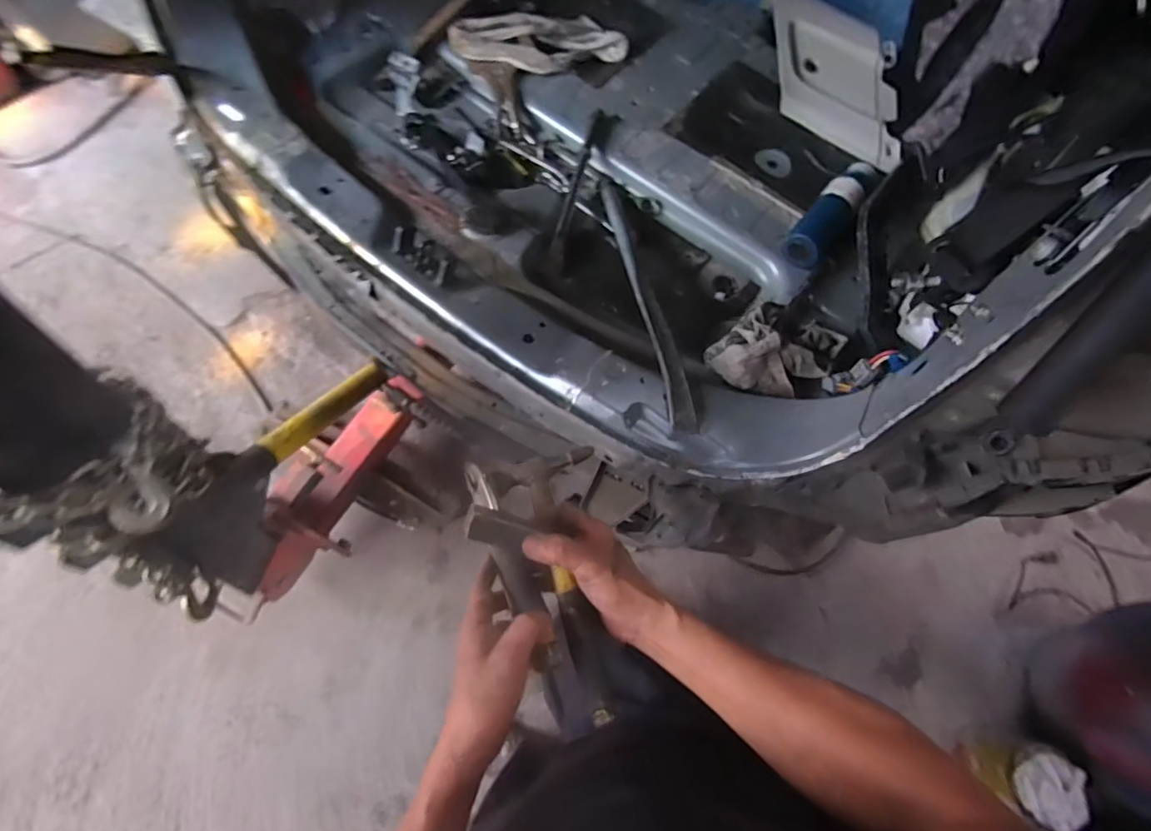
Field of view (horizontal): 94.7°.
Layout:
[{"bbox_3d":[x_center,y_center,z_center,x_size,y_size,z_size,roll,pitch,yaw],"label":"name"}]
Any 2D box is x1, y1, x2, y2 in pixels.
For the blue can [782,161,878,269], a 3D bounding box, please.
[{"bbox_3d":[0.432,-0.343,0.878,0.071,0.065,0.231,40,69,12],"label":"blue can"}]

